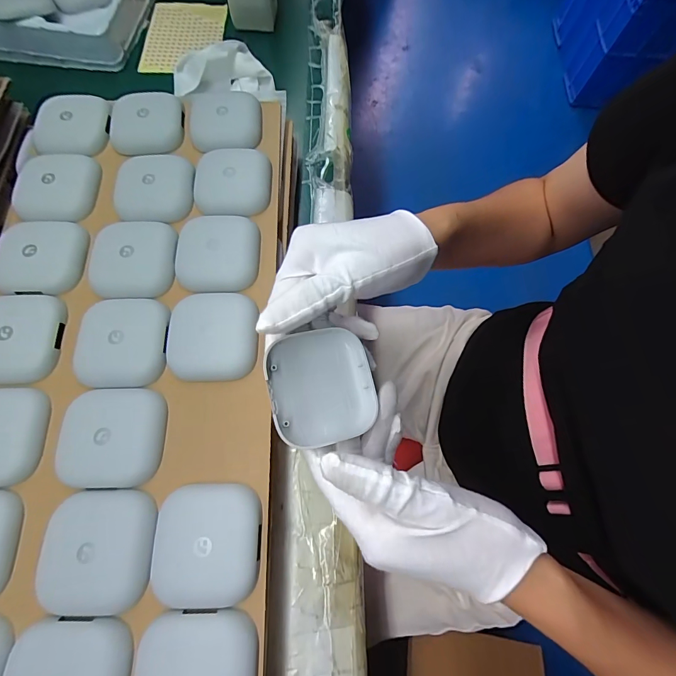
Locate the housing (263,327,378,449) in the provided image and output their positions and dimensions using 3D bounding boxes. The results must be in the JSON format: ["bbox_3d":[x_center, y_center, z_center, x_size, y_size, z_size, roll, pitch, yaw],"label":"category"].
[{"bbox_3d":[-0.010,0.030,0.226,0.066,0.015,0.066,-9,77,-20],"label":"housing"}]

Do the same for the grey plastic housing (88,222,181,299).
[{"bbox_3d":[-0.161,-0.064,0.283,0.061,0.010,0.067,-4,71,-4],"label":"grey plastic housing"}]

